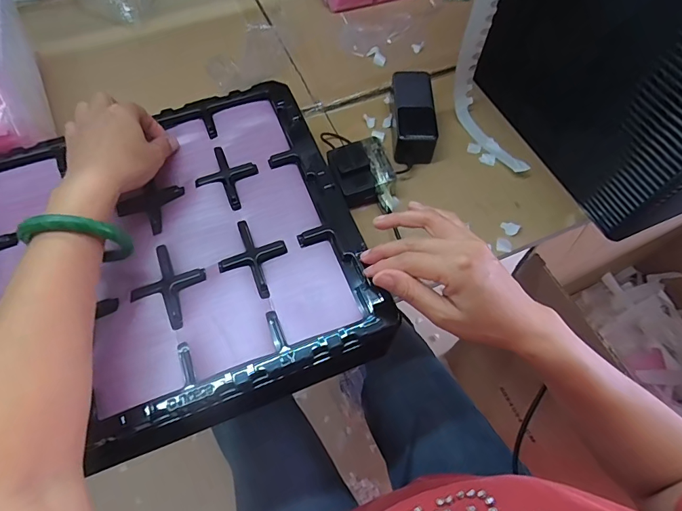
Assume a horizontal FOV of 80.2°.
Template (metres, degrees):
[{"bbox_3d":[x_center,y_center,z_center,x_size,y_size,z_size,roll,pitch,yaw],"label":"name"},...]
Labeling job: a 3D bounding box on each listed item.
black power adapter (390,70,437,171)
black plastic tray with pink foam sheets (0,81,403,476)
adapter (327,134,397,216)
[{"bbox_3d":[0.101,-0.196,0.579,0.058,0.045,0.143,0,64,0],"label":"black power adapter"},{"bbox_3d":[-0.182,-0.009,0.428,0.366,0.081,0.381,-19,66,-10],"label":"black plastic tray with pink foam sheets"},{"bbox_3d":[0.031,-0.102,0.532,0.071,0.044,0.102,-18,65,-8],"label":"adapter"}]

